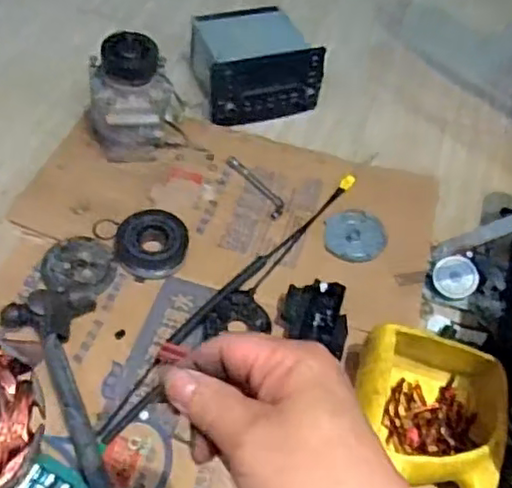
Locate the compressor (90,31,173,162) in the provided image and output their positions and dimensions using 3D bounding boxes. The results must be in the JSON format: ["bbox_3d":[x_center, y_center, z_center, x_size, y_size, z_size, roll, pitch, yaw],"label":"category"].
[{"bbox_3d":[-0.201,-0.228,1.032,0.131,0.184,0.103,-6,52,-11],"label":"compressor"}]

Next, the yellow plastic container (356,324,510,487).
[{"bbox_3d":[0.208,0.215,0.779,0.176,0.102,0.222,12,50,3],"label":"yellow plastic container"}]

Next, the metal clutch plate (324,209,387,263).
[{"bbox_3d":[0.156,-0.016,1.021,0.093,0.007,0.104,6,50,-2],"label":"metal clutch plate"}]

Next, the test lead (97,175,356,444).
[{"bbox_3d":[-0.018,0.057,0.944,0.044,0.016,0.575,32,54,19],"label":"test lead"}]

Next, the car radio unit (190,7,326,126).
[{"bbox_3d":[-0.002,-0.335,1.209,0.202,0.120,0.193,-11,53,-15],"label":"car radio unit"}]

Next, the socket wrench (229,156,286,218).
[{"bbox_3d":[0.000,-0.099,1.072,0.032,0.009,0.148,-25,58,-24],"label":"socket wrench"}]

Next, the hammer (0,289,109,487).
[{"bbox_3d":[-0.214,0.188,0.795,0.116,0.044,0.319,-18,55,-20],"label":"hammer"}]

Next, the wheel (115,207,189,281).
[{"bbox_3d":[-0.153,-0.001,0.956,0.101,0.037,0.095,3,50,-4],"label":"wheel"}]

